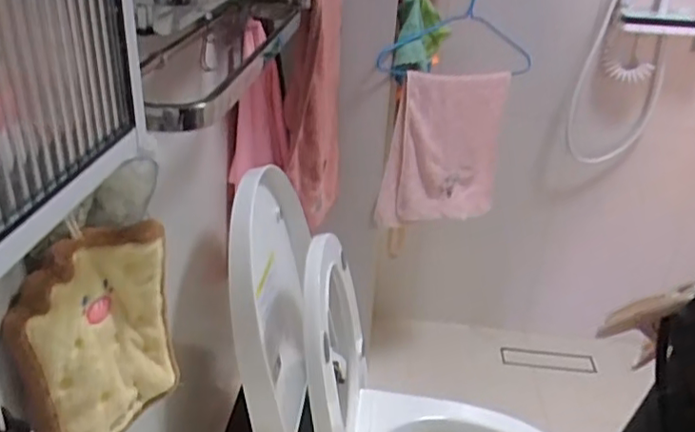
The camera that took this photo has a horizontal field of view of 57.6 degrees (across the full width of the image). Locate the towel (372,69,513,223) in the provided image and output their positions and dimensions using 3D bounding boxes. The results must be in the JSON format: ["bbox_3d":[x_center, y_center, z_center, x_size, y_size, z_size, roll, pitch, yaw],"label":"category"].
[{"bbox_3d":[0.244,-0.163,1.577,0.325,0.382,0.048,-8,30,-21],"label":"towel"}]

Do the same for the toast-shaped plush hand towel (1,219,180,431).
[{"bbox_3d":[-0.221,0.113,0.565,0.045,0.197,0.149,18,31,25],"label":"toast-shaped plush hand towel"}]

